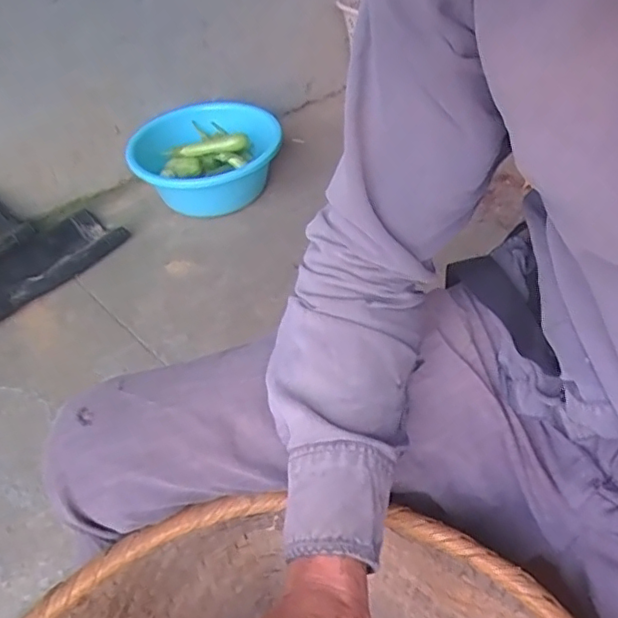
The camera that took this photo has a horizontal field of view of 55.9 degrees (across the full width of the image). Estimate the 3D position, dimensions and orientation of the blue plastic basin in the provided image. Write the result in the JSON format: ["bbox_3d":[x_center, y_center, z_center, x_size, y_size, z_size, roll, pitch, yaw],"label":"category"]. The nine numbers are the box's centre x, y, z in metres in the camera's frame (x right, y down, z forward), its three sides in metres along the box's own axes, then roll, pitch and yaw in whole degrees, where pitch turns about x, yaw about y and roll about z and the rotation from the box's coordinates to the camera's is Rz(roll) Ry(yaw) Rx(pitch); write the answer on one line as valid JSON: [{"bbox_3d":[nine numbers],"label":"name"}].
[{"bbox_3d":[-0.240,-0.359,1.415,0.354,0.133,0.336,-3,47,3],"label":"blue plastic basin"}]

